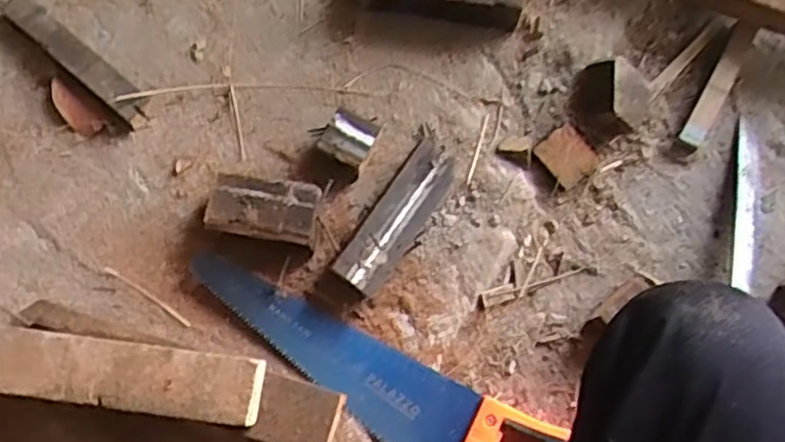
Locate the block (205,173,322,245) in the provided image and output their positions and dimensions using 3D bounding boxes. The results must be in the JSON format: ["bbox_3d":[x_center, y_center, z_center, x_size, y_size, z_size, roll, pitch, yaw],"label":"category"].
[{"bbox_3d":[-0.128,-0.012,0.674,0.101,0.041,0.059,10,75,3],"label":"block"}]

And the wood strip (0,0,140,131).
[{"bbox_3d":[-0.340,-0.176,0.733,0.194,0.033,0.039,41,78,10],"label":"wood strip"}]

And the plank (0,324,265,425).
[{"bbox_3d":[-0.259,0.128,0.587,0.289,0.021,0.055,7,74,3],"label":"plank"}]

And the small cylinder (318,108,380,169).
[{"bbox_3d":[-0.044,-0.081,0.698,0.049,0.035,0.048,30,77,8],"label":"small cylinder"}]

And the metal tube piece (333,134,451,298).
[{"bbox_3d":[0.007,-0.007,0.677,0.054,0.043,0.170,33,77,9],"label":"metal tube piece"}]

